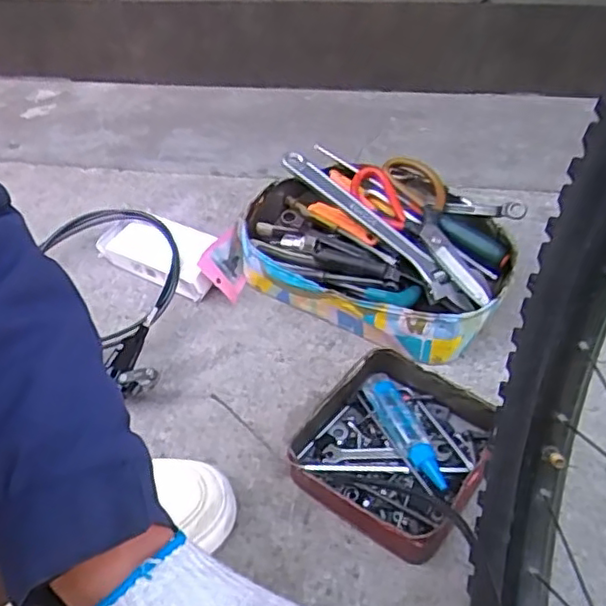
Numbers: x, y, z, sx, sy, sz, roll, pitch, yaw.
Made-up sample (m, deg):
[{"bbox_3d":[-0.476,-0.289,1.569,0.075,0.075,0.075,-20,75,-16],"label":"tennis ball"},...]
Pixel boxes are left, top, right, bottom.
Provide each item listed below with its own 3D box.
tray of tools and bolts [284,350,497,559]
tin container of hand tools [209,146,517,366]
[{"bbox_3d":[0.088,0.136,0.595,0.160,0.043,0.163,26,54,25],"label":"tray of tools and bolts"},{"bbox_3d":[0.075,-0.073,0.749,0.332,0.095,0.230,18,51,20],"label":"tin container of hand tools"}]

